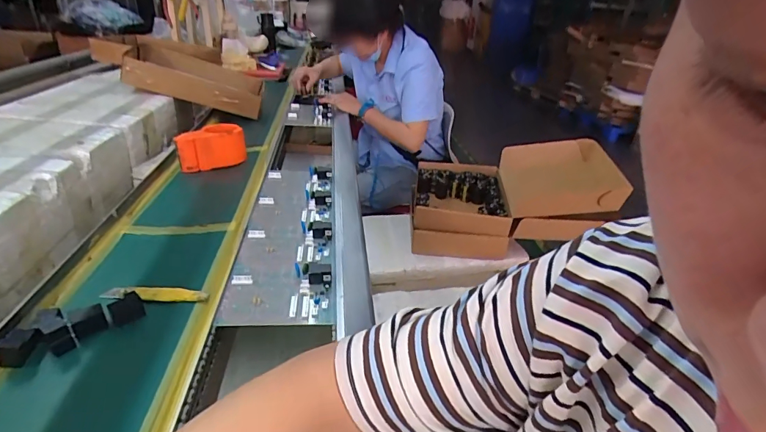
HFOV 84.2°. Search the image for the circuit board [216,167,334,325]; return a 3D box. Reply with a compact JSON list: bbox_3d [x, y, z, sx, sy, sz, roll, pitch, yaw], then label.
[{"bbox_3d":[-0.157,0.014,0.722,0.137,0.029,0.462,-2,27,-6],"label":"circuit board"}]

